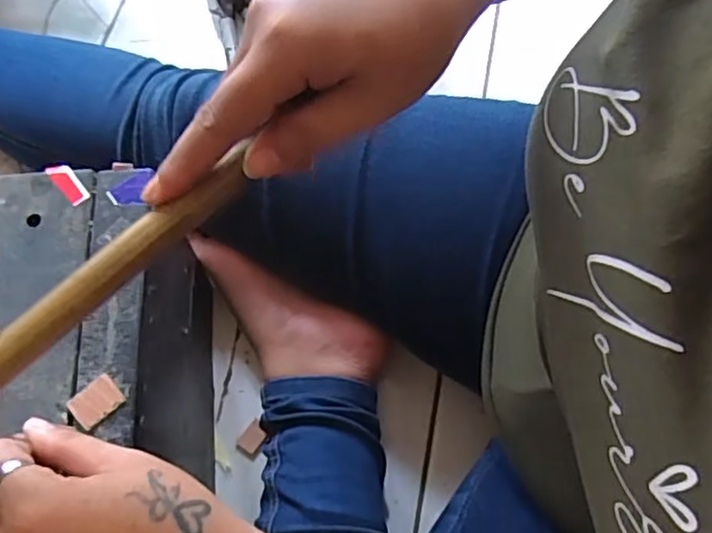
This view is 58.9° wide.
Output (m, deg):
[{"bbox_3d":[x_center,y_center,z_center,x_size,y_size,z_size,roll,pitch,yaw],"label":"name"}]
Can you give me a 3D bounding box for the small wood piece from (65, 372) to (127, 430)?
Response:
[{"bbox_3d":[-0.133,0.069,0.323,0.020,0.004,0.024,43,74,14],"label":"small wood piece"}]

